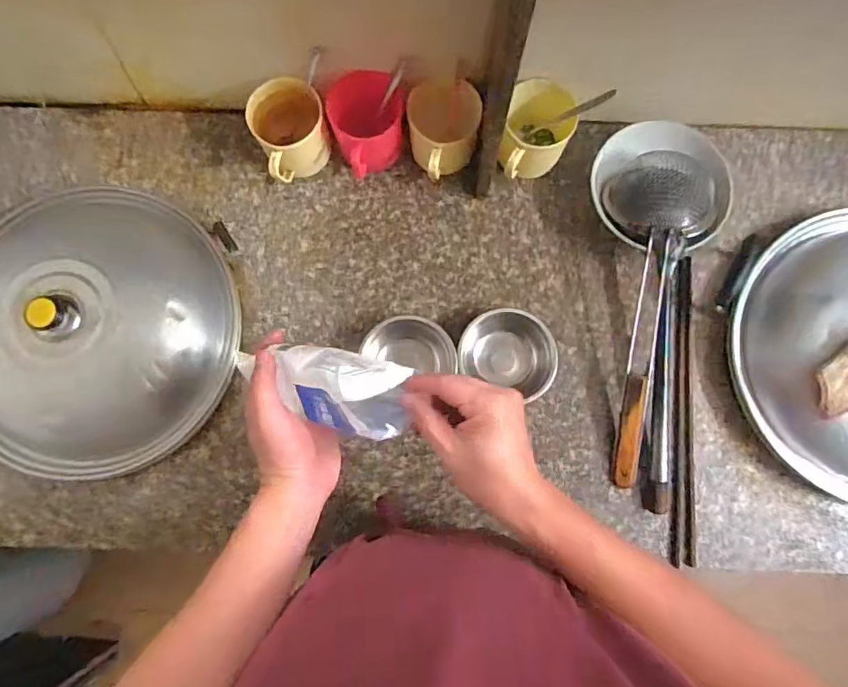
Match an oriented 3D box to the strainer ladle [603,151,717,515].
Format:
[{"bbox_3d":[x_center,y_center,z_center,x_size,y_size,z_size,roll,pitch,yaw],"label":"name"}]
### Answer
[{"bbox_3d":[0.299,-0.017,0.685,0.109,0.055,0.446,3,92,1],"label":"strainer ladle"}]

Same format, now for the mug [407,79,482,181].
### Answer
[{"bbox_3d":[0.027,-0.276,0.715,0.092,0.101,0.117,-3,81,0],"label":"mug"}]

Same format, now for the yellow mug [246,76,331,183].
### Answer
[{"bbox_3d":[-0.181,-0.289,0.714,0.094,0.109,0.110,-28,82,-4],"label":"yellow mug"}]

